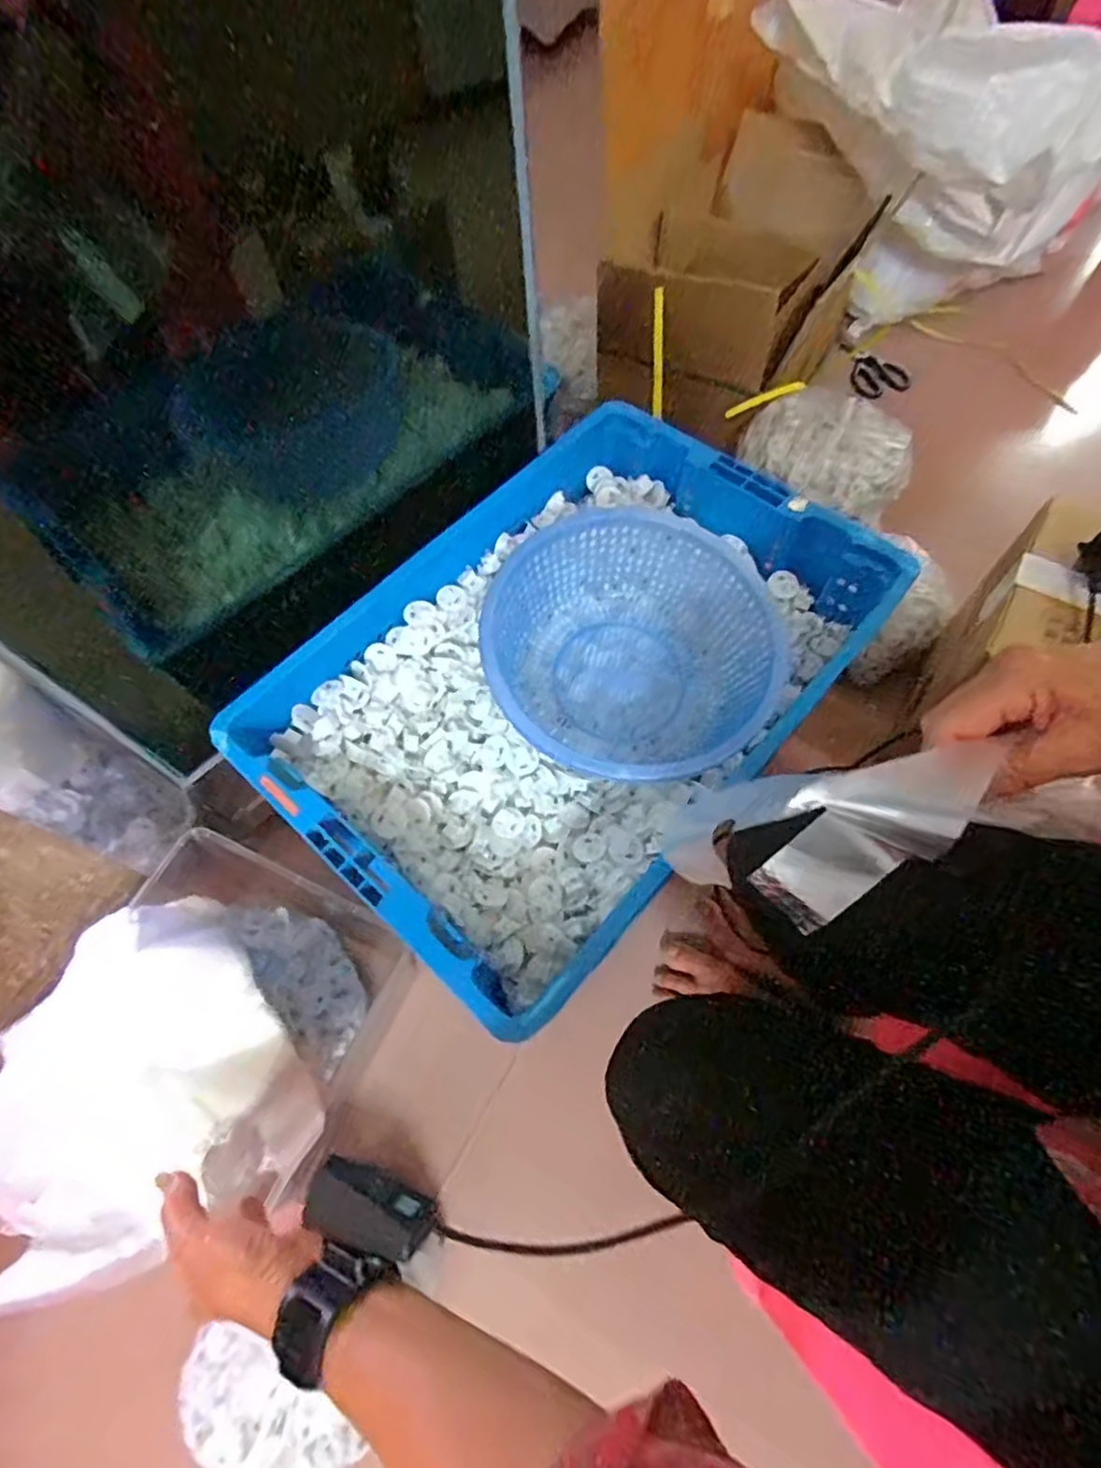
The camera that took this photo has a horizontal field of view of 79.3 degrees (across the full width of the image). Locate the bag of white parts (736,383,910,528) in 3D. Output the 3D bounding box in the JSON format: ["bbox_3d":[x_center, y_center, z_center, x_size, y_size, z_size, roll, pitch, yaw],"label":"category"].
[{"bbox_3d":[0.392,-0.399,0.940,0.217,0.079,0.171,33,68,17],"label":"bag of white parts"}]

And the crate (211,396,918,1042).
[{"bbox_3d":[0.012,-0.064,0.681,0.420,0.136,0.570,39,70,19],"label":"crate"}]

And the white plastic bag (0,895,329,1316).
[{"bbox_3d":[-0.333,0.268,0.530,0.230,0.086,0.272,-27,65,-12],"label":"white plastic bag"}]

